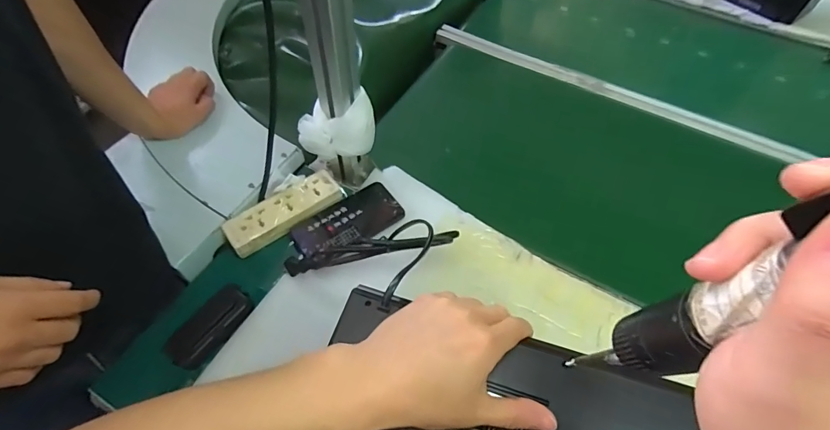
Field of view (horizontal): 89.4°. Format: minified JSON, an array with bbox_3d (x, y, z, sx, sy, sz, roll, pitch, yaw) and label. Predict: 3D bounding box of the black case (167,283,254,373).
[{"bbox_3d":[-0.252,0.138,0.521,0.051,0.027,0.107,28,59,16],"label":"black case"}]

